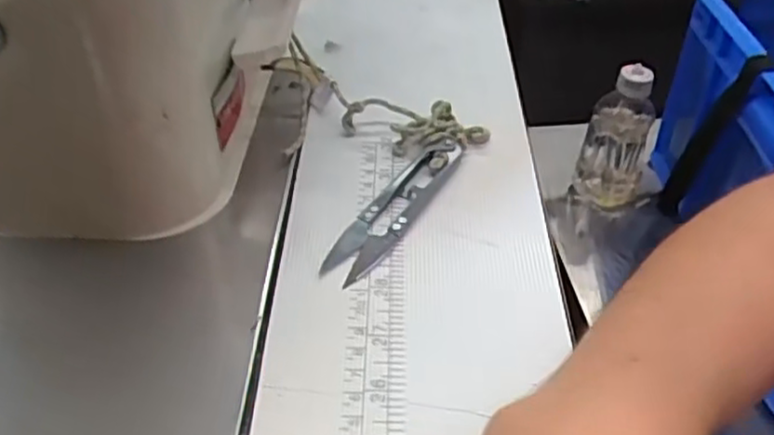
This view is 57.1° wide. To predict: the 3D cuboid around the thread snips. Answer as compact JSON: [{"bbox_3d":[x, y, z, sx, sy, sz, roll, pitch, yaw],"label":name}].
[{"bbox_3d":[0.006,-0.007,0.332,0.023,0.010,0.103,25,47,24],"label":"thread snips"}]

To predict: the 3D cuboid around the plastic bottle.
[{"bbox_3d":[0.231,-0.084,0.704,0.064,0.136,0.074,16,43,15],"label":"plastic bottle"}]

